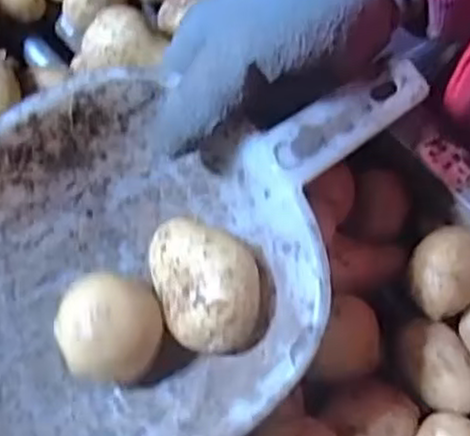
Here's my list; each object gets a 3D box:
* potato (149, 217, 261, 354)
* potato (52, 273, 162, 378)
[{"bbox_3d":[-0.014,0.032,0.363,0.048,0.037,0.067,-21,79,-5],"label":"potato"},{"bbox_3d":[-0.060,0.053,0.356,0.048,0.041,0.050,0,78,-1],"label":"potato"}]

